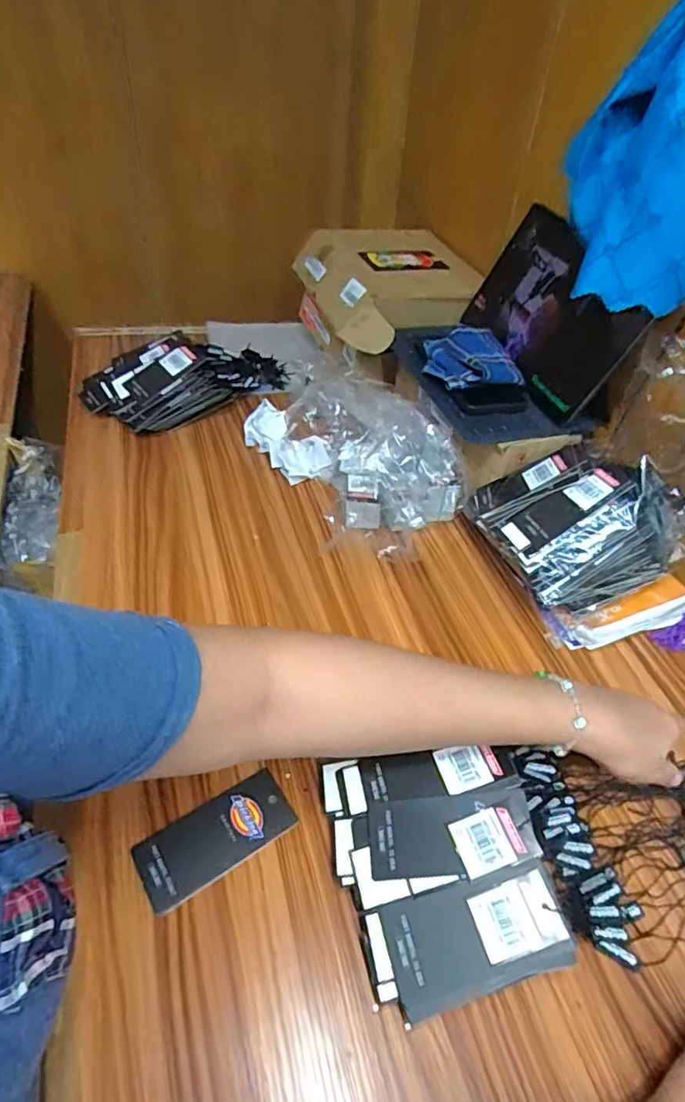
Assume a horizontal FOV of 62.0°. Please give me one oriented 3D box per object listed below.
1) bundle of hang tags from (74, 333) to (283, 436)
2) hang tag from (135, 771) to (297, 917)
[{"bbox_3d":[-0.212,-0.255,0.806,0.131,0.074,0.284,37,51,27],"label":"bundle of hang tags"},{"bbox_3d":[-0.090,0.205,0.408,0.108,0.004,0.049,-23,51,-28],"label":"hang tag"}]

